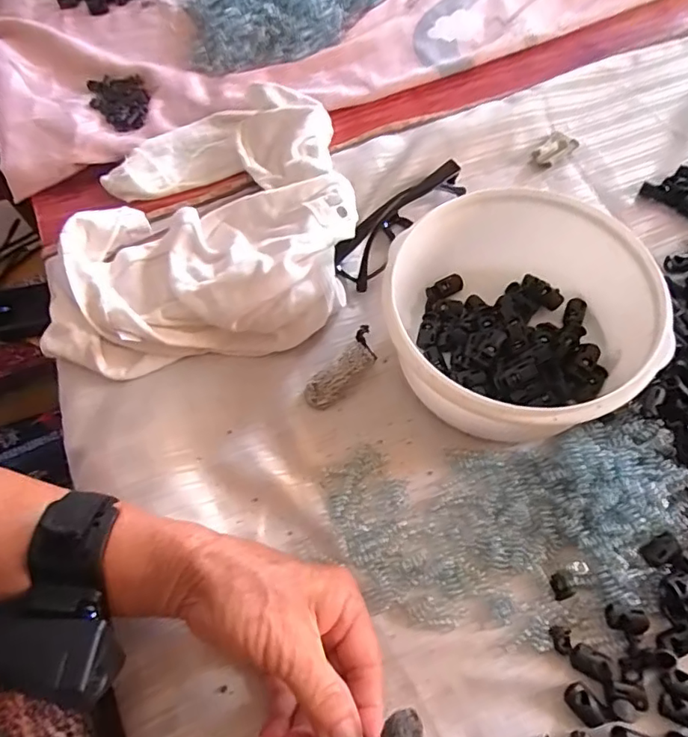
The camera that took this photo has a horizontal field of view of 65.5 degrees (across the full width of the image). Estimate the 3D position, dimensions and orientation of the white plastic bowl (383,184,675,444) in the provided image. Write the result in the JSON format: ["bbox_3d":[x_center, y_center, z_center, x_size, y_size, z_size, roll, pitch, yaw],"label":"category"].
[{"bbox_3d":[0.113,-0.032,0.342,0.148,0.082,0.156,-2,62,3],"label":"white plastic bowl"}]

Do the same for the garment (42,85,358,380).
[{"bbox_3d":[-0.107,-0.130,0.420,0.223,0.056,0.270,-2,62,3],"label":"garment"}]

